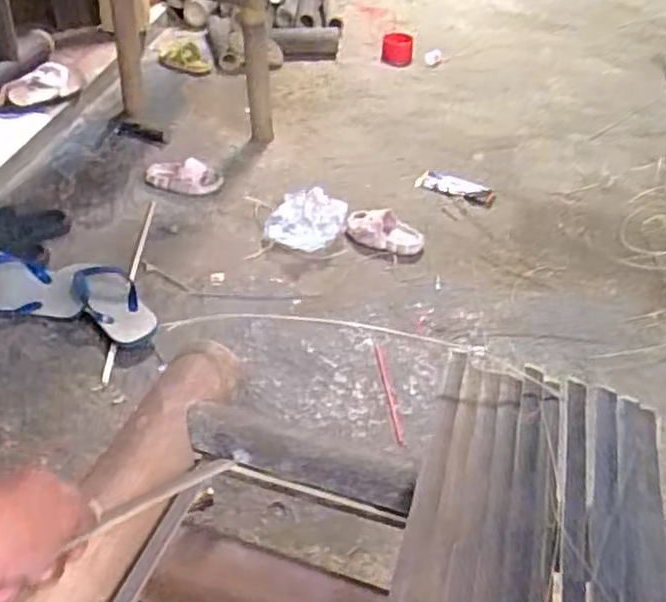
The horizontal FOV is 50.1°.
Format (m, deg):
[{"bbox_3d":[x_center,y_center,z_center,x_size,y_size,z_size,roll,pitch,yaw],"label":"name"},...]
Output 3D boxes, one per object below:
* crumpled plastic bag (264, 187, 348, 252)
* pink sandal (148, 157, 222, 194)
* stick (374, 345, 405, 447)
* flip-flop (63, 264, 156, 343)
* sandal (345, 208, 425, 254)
[{"bbox_3d":[-0.052,-0.180,1.546,0.156,0.057,0.178,19,47,10],"label":"crumpled plastic bag"},{"bbox_3d":[-0.344,-0.293,1.637,0.179,0.067,0.082,6,40,4],"label":"pink sandal"},{"bbox_3d":[0.097,0.155,1.214,0.015,0.010,0.227,-3,41,-7],"label":"stick"},{"bbox_3d":[-0.410,-0.006,1.316,0.101,0.030,0.246,-27,48,-30],"label":"flip-flop"},{"bbox_3d":[0.113,-0.149,1.547,0.167,0.039,0.106,8,41,7],"label":"sandal"}]

